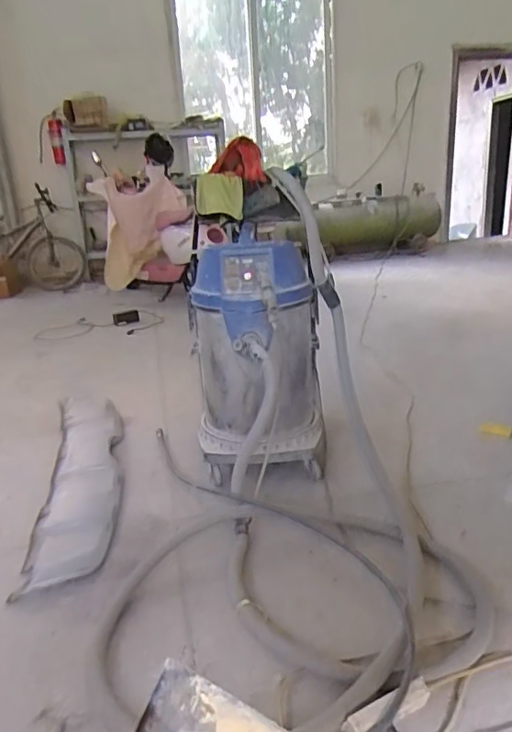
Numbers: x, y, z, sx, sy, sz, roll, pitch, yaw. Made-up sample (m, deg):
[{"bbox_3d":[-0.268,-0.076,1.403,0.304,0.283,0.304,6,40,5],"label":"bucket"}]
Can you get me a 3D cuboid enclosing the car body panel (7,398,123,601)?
[{"bbox_3d":[-0.576,0.316,1.792,0.258,0.044,1.114,-8,23,-9],"label":"car body panel"}]

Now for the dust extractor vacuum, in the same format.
[{"bbox_3d":[-0.008,-0.042,1.646,0.380,0.627,0.369,-4,20,3],"label":"dust extractor vacuum"}]

